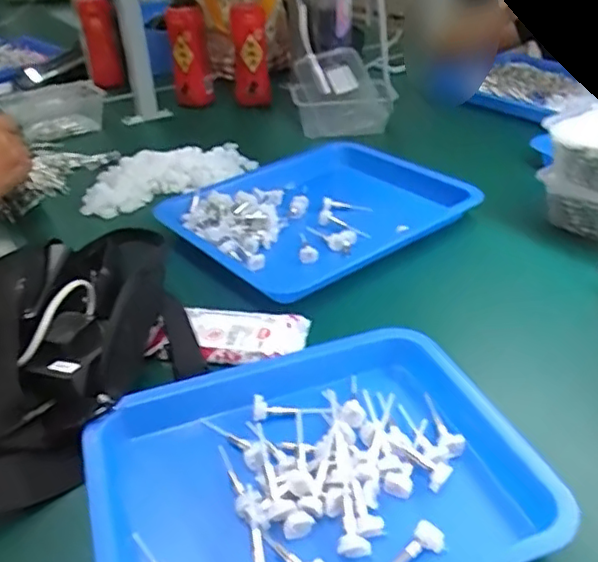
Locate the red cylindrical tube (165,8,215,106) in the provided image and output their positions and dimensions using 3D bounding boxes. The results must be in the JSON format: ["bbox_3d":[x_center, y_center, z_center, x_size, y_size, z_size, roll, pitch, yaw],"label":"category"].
[{"bbox_3d":[-0.196,-0.405,1.110,0.067,0.151,0.063,-8,34,-7],"label":"red cylindrical tube"}]

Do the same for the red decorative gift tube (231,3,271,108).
[{"bbox_3d":[-0.089,-0.408,1.120,0.062,0.181,0.068,-4,12,-1],"label":"red decorative gift tube"}]

